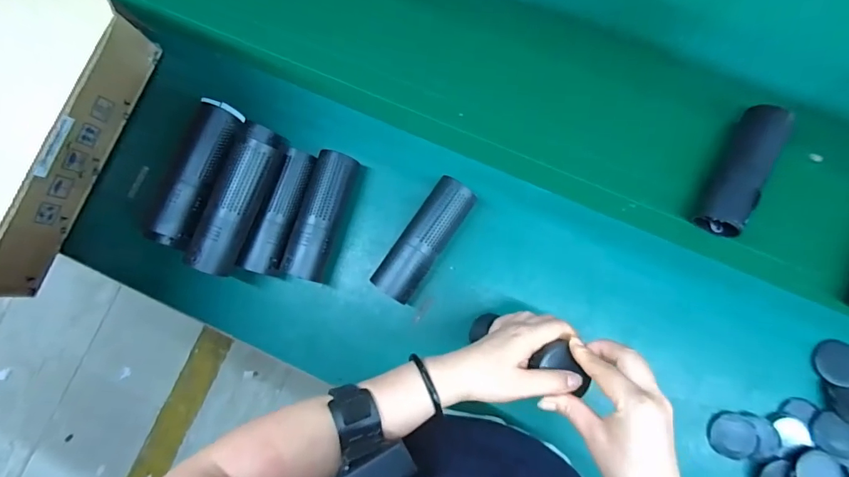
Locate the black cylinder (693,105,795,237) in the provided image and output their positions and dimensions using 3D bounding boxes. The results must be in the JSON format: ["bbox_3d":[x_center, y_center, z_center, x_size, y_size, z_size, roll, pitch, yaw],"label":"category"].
[{"bbox_3d":[0.389,-0.081,0.536,0.048,0.050,0.154,24,85,6],"label":"black cylinder"}]

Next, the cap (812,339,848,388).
[{"bbox_3d":[0.492,0.148,0.522,0.054,0.012,0.051,0,83,3],"label":"cap"}]

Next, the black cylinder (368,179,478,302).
[{"bbox_3d":[0.000,0.002,0.548,0.052,0.050,0.158,34,86,7],"label":"black cylinder"}]

